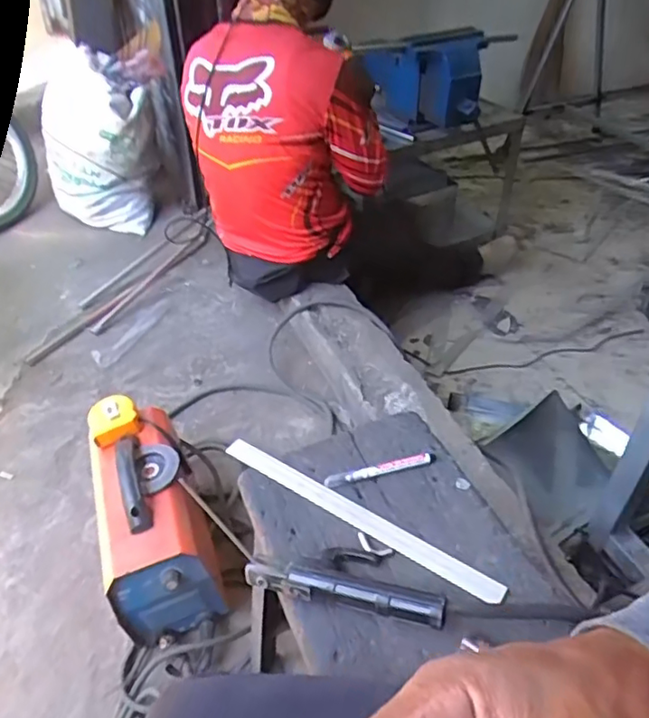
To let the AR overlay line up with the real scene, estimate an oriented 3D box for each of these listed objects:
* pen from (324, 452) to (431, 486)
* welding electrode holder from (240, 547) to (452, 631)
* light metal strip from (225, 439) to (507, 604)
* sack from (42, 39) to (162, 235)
[{"bbox_3d":[0.063,0.129,0.697,0.126,0.014,0.017,-9,43,-8],"label":"pen"},{"bbox_3d":[0.022,0.210,0.583,0.193,0.040,0.069,11,44,14],"label":"welding electrode holder"},{"bbox_3d":[0.028,0.170,0.660,0.351,0.007,0.025,24,60,27],"label":"light metal strip"},{"bbox_3d":[-0.630,-0.610,1.678,0.318,0.487,0.190,-18,45,-18],"label":"sack"}]

